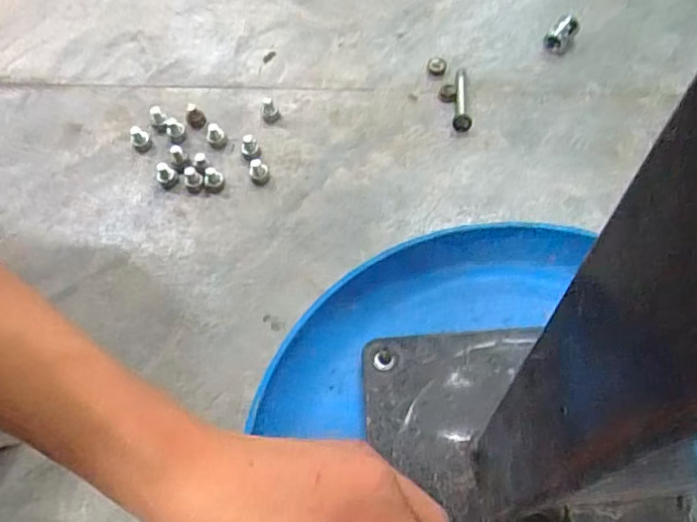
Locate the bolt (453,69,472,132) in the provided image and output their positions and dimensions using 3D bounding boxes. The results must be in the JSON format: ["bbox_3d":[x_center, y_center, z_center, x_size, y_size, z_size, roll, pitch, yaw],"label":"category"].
[{"bbox_3d":[0.087,-0.127,0.447,0.013,0.012,0.065,2,60,6],"label":"bolt"}]

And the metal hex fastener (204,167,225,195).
[{"bbox_3d":[-0.098,-0.059,0.423,0.014,0.015,0.014,-24,61,-9],"label":"metal hex fastener"}]

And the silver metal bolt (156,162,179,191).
[{"bbox_3d":[-0.134,-0.062,0.428,0.014,0.018,0.015,-2,60,3],"label":"silver metal bolt"}]

